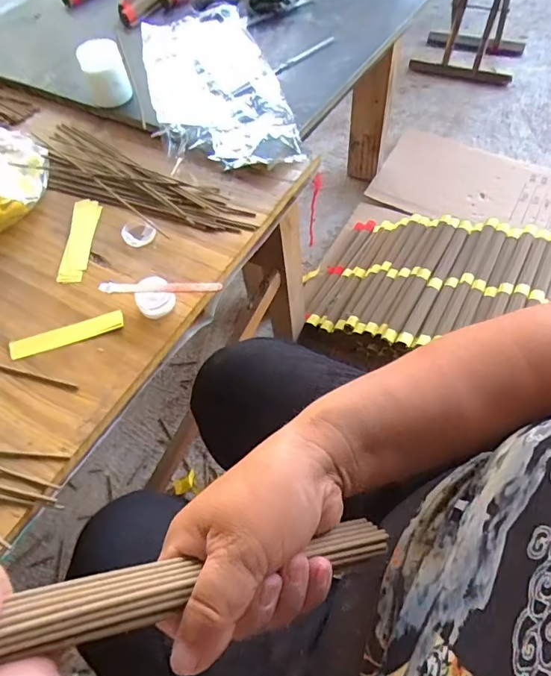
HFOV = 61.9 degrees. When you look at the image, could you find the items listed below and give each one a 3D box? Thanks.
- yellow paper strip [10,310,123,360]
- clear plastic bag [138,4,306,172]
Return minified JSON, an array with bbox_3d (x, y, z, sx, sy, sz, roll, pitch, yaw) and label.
[{"bbox_3d":[-0.212,-0.004,0.468,0.113,0.004,0.024,-17,58,-7],"label":"yellow paper strip"},{"bbox_3d":[-0.096,-0.383,0.678,0.171,0.031,0.409,-14,57,-5],"label":"clear plastic bag"}]

